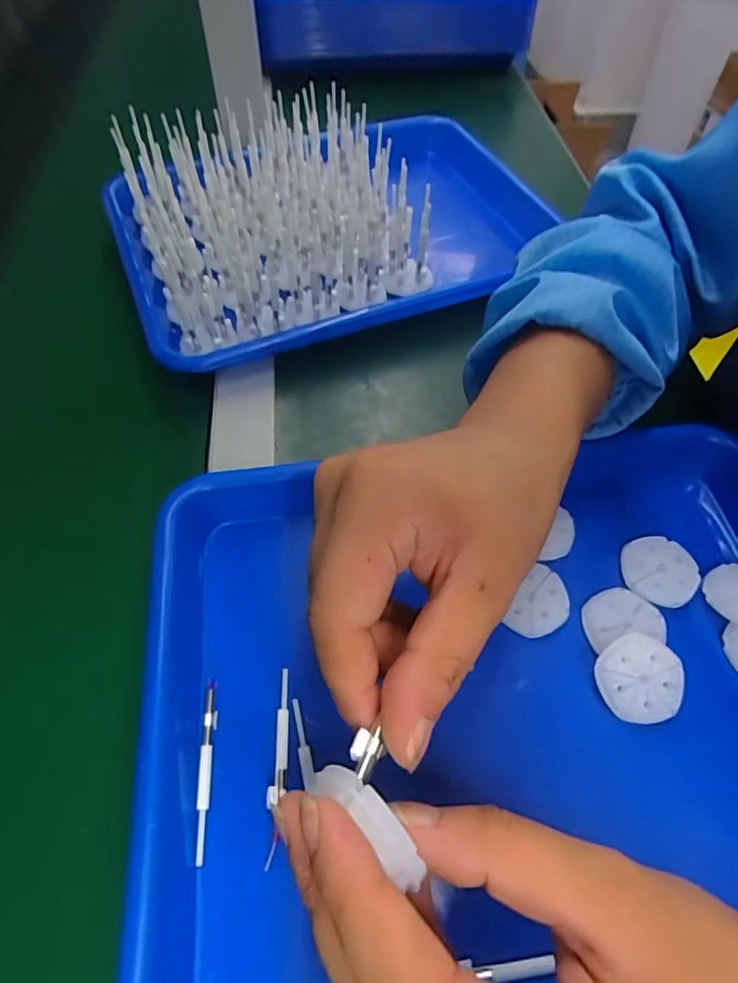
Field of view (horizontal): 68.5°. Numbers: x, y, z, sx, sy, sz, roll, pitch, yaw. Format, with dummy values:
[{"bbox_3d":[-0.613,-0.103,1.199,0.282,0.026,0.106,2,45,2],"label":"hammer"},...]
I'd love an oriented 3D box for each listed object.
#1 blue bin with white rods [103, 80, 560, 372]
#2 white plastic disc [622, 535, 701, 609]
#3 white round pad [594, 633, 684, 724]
[{"bbox_3d":[-0.028,-0.213,0.415,0.313,0.099,0.218,-20,60,-16],"label":"blue bin with white rods"},{"bbox_3d":[0.152,0.040,0.283,0.037,0.006,0.037,36,63,20],"label":"white plastic disc"},{"bbox_3d":[0.125,0.086,0.250,0.038,0.004,0.037,-1,73,4],"label":"white round pad"}]

